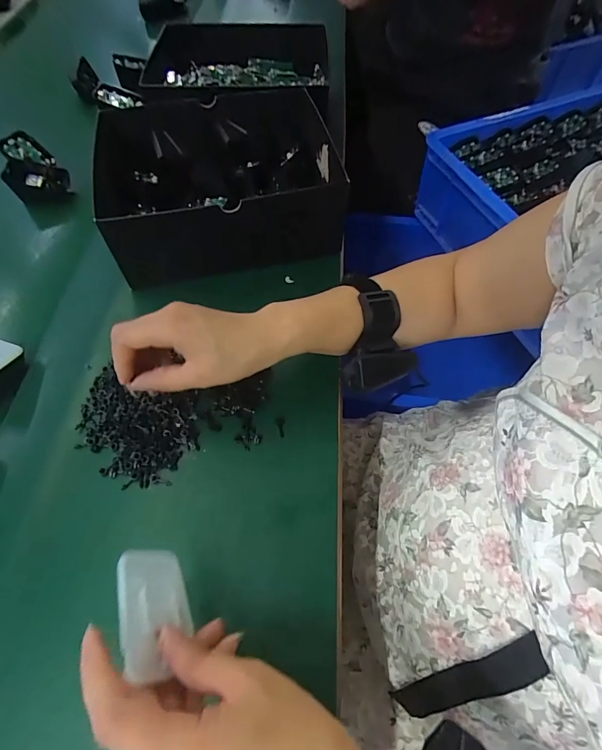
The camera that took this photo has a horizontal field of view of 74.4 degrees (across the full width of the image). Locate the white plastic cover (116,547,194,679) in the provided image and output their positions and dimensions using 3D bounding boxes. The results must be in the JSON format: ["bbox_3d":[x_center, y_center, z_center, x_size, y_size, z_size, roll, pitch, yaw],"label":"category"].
[{"bbox_3d":[-0.085,0.135,0.231,0.040,0.004,0.067,14,34,-38],"label":"white plastic cover"}]

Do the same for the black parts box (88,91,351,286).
[{"bbox_3d":[-0.093,-0.218,0.453,0.244,0.091,0.198,-14,60,-6],"label":"black parts box"}]

